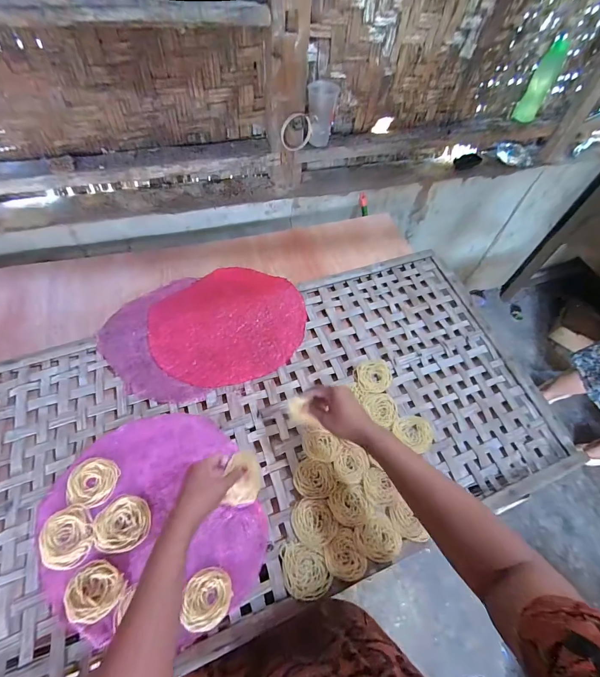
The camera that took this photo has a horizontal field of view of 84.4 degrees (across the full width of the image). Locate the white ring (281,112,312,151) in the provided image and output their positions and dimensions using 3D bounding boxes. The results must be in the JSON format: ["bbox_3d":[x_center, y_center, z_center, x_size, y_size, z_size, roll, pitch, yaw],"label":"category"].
[{"bbox_3d":[-0.006,-0.554,0.884,0.099,0.090,0.016,-29,65,-21],"label":"white ring"}]

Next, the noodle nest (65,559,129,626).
[{"bbox_3d":[-0.305,0.373,0.488,0.074,0.009,0.073,2,56,-3],"label":"noodle nest"}]

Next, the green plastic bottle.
[{"bbox_3d":[0.785,-0.827,1.081,0.070,0.206,0.079,34,61,15],"label":"green plastic bottle"}]

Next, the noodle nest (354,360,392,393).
[{"bbox_3d":[0.159,0.079,0.705,0.081,0.014,0.076,2,56,-3],"label":"noodle nest"}]

